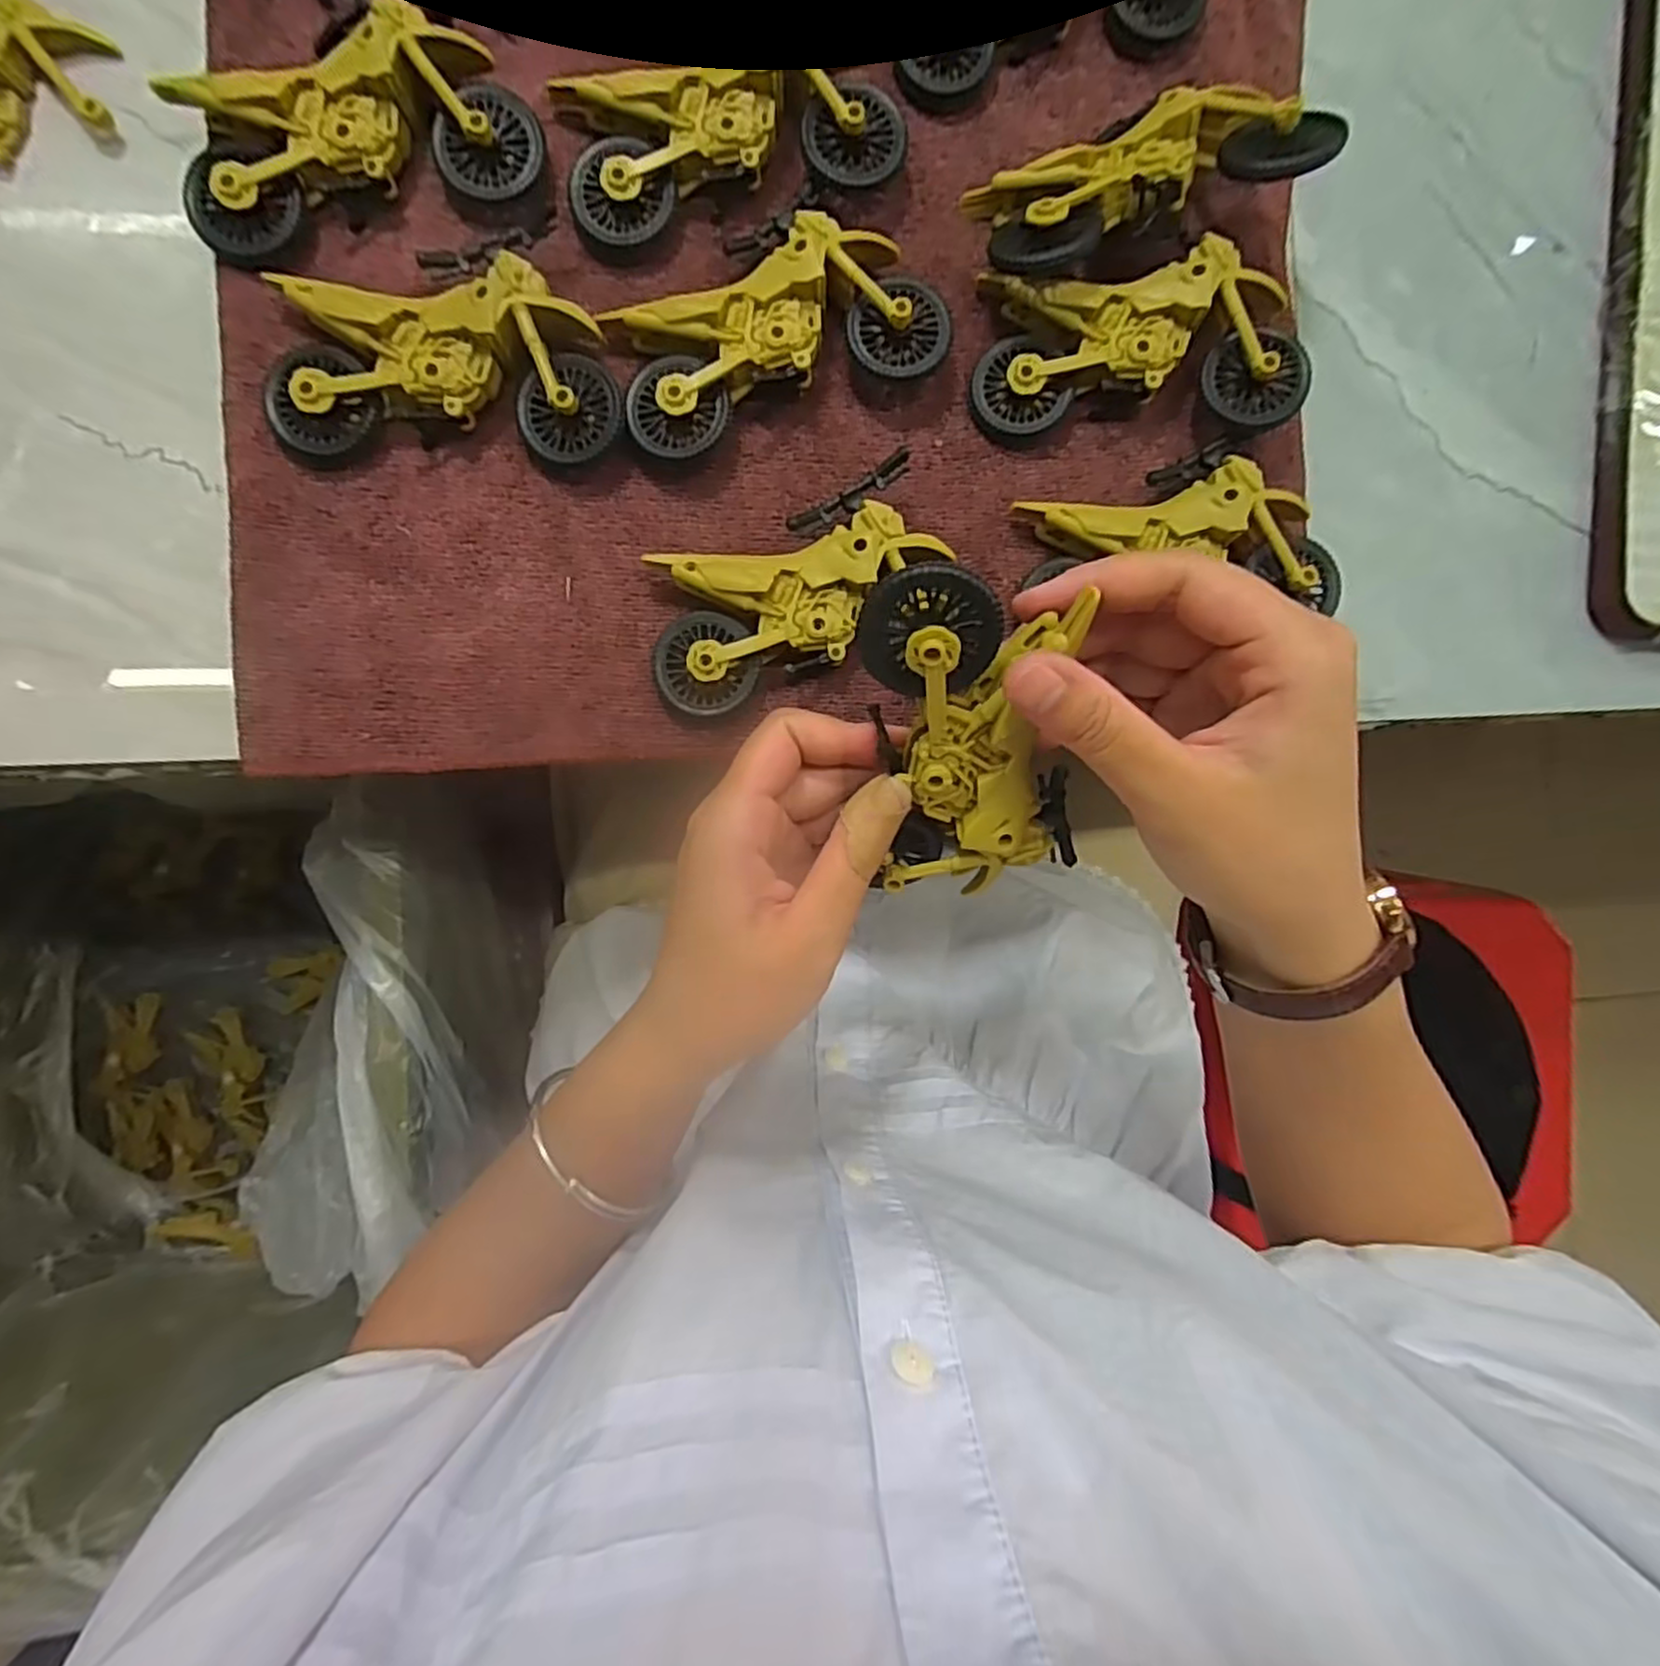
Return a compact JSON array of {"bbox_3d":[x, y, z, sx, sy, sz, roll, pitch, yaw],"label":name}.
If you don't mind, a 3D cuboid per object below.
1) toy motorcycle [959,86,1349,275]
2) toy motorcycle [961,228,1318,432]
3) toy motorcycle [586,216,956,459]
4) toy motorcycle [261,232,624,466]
[{"bbox_3d":[0.111,-0.228,0.260,0.115,0.026,0.052,-18,72,4],"label":"toy motorcycle"},{"bbox_3d":[0.110,-0.176,0.268,0.111,0.028,0.057,0,92,-4],"label":"toy motorcycle"},{"bbox_3d":[-0.019,-0.179,0.261,0.112,0.022,0.062,-17,93,-3],"label":"toy motorcycle"},{"bbox_3d":[-0.131,-0.163,0.252,0.111,0.021,0.065,-3,92,-4],"label":"toy motorcycle"}]

